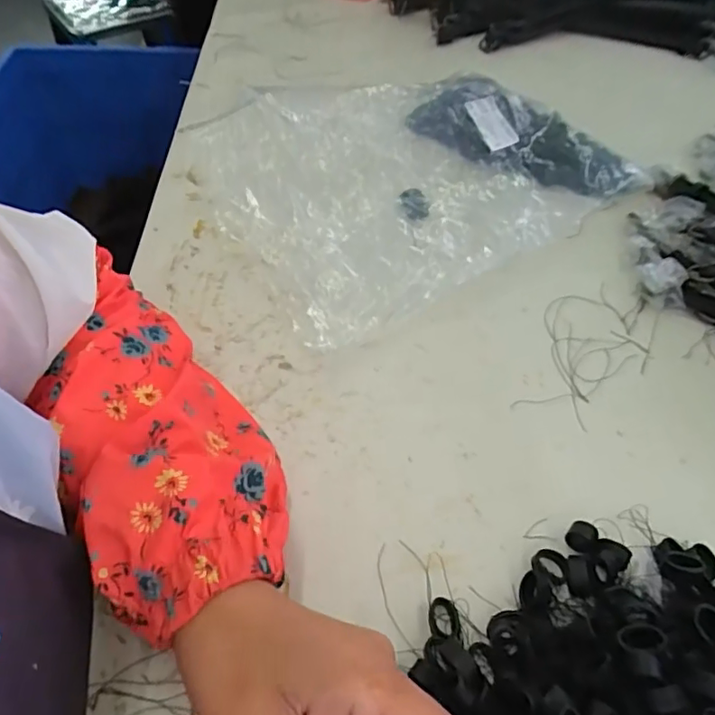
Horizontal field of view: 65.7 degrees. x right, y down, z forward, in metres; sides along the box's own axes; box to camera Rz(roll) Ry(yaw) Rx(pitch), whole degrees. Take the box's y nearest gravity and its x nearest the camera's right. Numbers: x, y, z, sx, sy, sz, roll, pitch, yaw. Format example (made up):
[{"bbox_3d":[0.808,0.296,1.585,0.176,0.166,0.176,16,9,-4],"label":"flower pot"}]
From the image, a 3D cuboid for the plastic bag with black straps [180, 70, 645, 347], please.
[{"bbox_3d":[0.062,-0.166,0.468,0.357,0.092,0.220,-22,55,-14],"label":"plastic bag with black straps"}]

